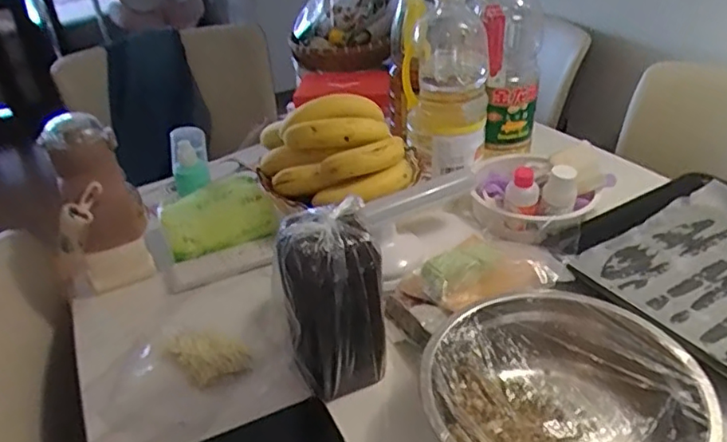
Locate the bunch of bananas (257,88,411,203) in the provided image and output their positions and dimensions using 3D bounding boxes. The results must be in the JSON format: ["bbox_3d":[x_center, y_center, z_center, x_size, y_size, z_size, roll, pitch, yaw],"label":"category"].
[{"bbox_3d":[-0.033,-0.085,0.662,0.156,0.097,0.103,-9,34,-10],"label":"bunch of bananas"}]

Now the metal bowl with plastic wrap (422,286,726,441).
[{"bbox_3d":[0.158,0.146,0.478,0.208,0.070,0.208,-2,34,1],"label":"metal bowl with plastic wrap"}]

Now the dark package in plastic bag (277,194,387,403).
[{"bbox_3d":[-0.027,0.075,0.510,0.082,0.172,0.054,-14,35,-15],"label":"dark package in plastic bag"}]

